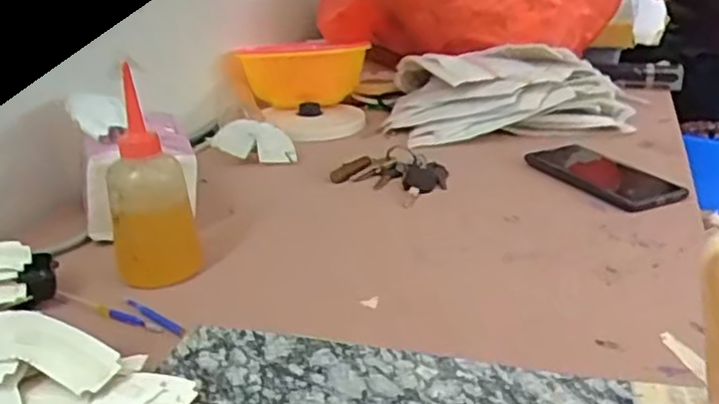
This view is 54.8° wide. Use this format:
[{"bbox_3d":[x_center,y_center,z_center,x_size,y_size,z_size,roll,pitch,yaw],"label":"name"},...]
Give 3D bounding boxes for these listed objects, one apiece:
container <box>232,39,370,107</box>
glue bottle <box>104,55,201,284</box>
[{"bbox_3d":[-0.085,-0.186,1.006,0.171,0.095,0.167,-6,21,-11],"label":"container"},{"bbox_3d":[-0.164,-0.016,0.535,0.055,0.152,0.045,-2,21,-1],"label":"glue bottle"}]

